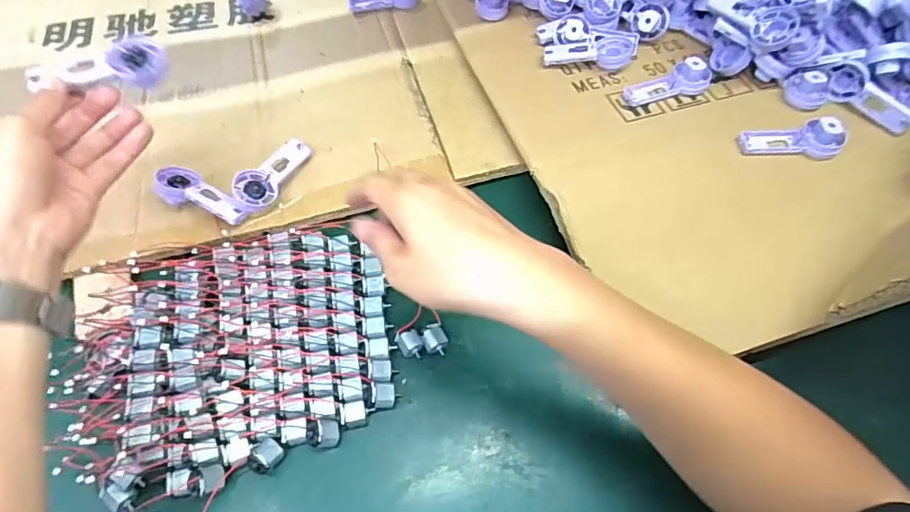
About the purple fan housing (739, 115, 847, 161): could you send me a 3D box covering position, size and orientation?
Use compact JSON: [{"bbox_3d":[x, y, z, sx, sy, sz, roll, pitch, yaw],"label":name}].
[{"bbox_3d":[0.316,-0.114,0.482,0.086,0.025,0.037,4,59,5],"label":"purple fan housing"}]

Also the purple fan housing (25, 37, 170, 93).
[{"bbox_3d":[-0.266,-0.141,0.385,0.091,0.019,0.043,-24,60,-31],"label":"purple fan housing"}]

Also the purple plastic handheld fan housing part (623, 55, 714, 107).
[{"bbox_3d":[0.219,-0.181,0.528,0.091,0.022,0.032,-13,59,-6],"label":"purple plastic handheld fan housing part"}]

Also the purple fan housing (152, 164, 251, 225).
[{"bbox_3d":[-0.240,-0.054,0.484,0.090,0.025,0.037,29,64,18],"label":"purple fan housing"}]

